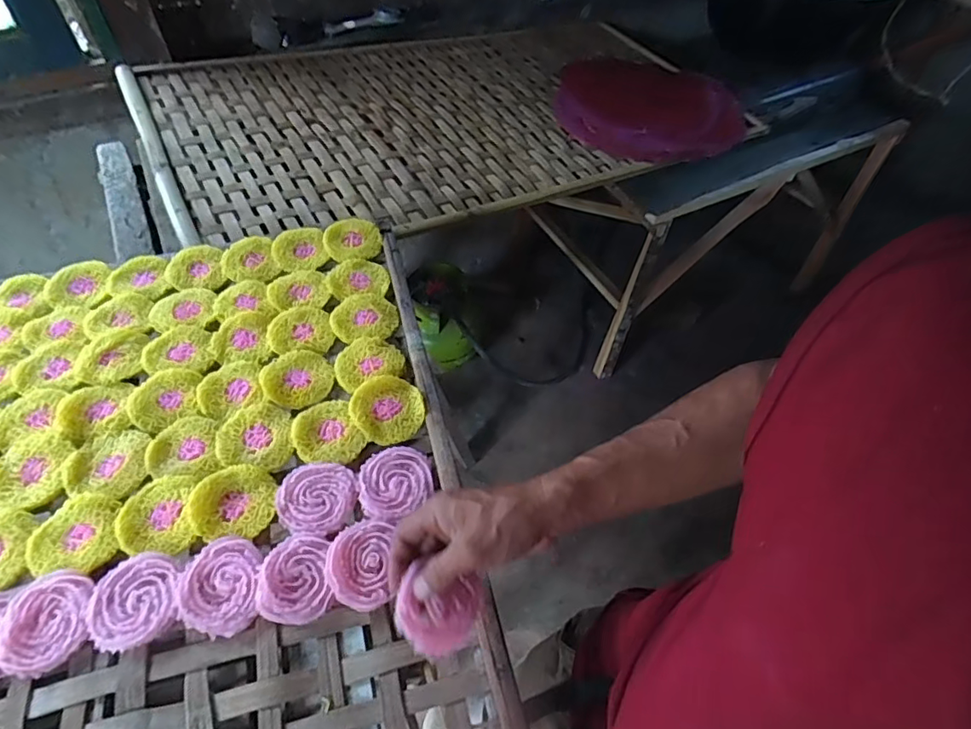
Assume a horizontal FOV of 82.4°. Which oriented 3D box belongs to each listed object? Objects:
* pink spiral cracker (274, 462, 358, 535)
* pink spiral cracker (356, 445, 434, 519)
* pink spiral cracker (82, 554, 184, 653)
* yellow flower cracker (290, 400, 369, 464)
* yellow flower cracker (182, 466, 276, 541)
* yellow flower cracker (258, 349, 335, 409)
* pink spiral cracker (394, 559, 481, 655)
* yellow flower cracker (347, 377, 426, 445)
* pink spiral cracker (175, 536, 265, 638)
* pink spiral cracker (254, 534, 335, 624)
[{"bbox_3d":[-0.162,0.128,0.534,0.072,0.008,0.069,-1,52,-3],"label":"pink spiral cracker"},{"bbox_3d":[-0.091,0.116,0.553,0.069,0.010,0.078,39,60,25],"label":"pink spiral cracker"},{"bbox_3d":[-0.294,0.197,0.463,0.069,0.008,0.073,-6,52,-7],"label":"pink spiral cracker"},{"bbox_3d":[-0.166,0.072,0.577,0.065,0.010,0.075,-24,57,-20],"label":"yellow flower cracker"},{"bbox_3d":[-0.239,0.129,0.525,0.078,0.009,0.073,1,52,-2],"label":"yellow flower cracker"},{"bbox_3d":[-0.210,0.014,0.620,0.076,0.015,0.074,1,52,-2],"label":"yellow flower cracker"},{"bbox_3d":[-0.036,0.191,0.431,0.066,0.012,0.062,6,74,-23],"label":"pink spiral cracker"},{"bbox_3d":[-0.106,0.048,0.602,0.076,0.019,0.076,1,52,-2],"label":"yellow flower cracker"},{"bbox_3d":[-0.228,0.187,0.475,0.064,0.008,0.080,-3,52,-5],"label":"pink spiral cracker"},{"bbox_3d":[-0.167,0.185,0.484,0.057,0.018,0.073,-9,53,-10],"label":"pink spiral cracker"}]

